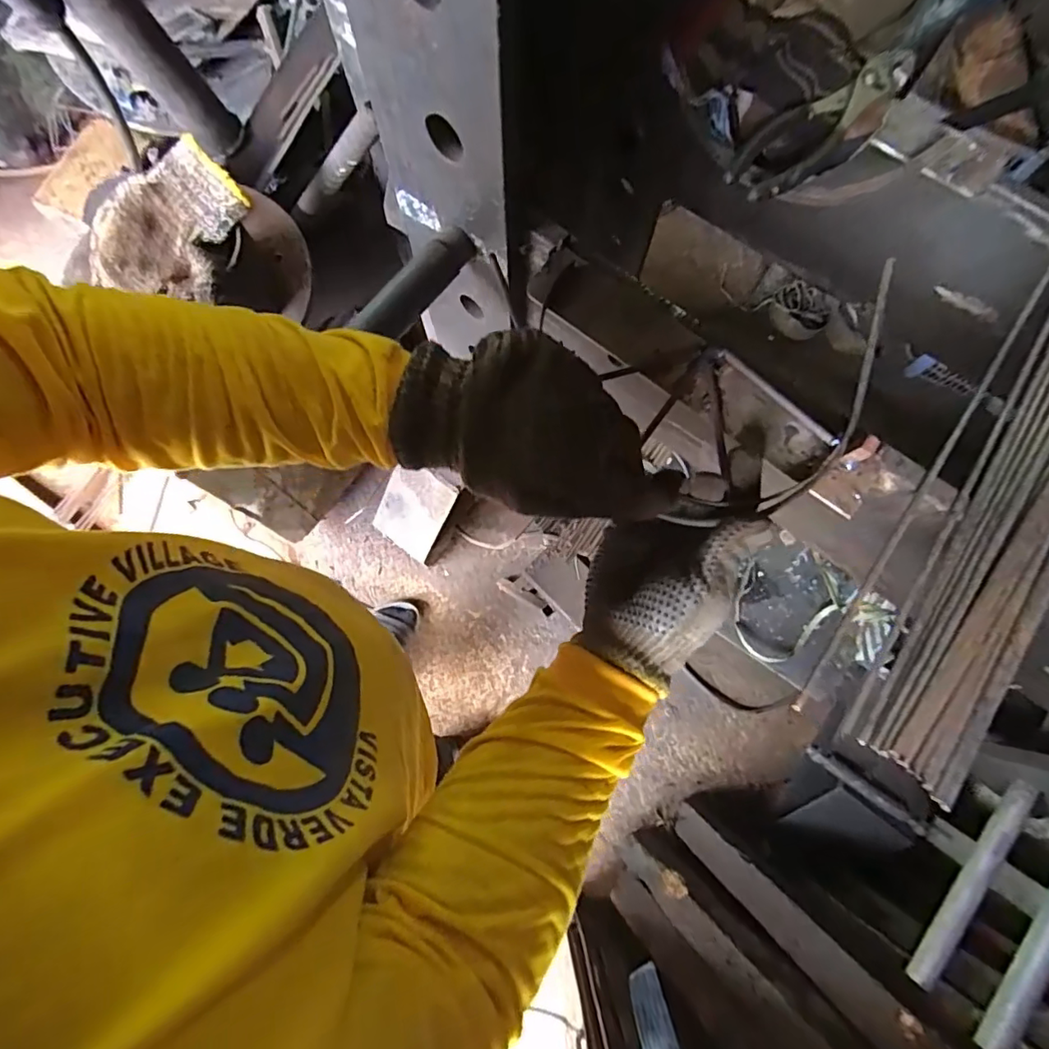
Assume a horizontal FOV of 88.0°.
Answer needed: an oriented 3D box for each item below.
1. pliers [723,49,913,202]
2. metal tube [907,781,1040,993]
[{"bbox_3d":[0.235,-0.312,0.421,0.188,0.012,0.050,-38,79,-8],"label":"pliers"},{"bbox_3d":[0.506,0.403,0.611,0.026,0.023,0.250,39,80,9],"label":"metal tube"}]

